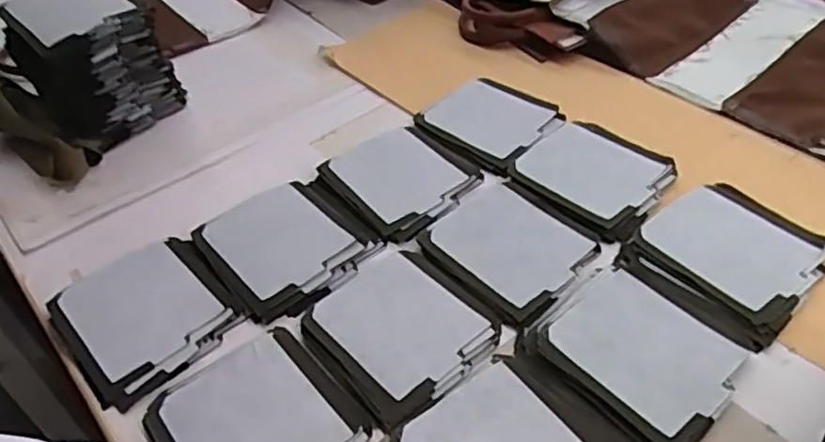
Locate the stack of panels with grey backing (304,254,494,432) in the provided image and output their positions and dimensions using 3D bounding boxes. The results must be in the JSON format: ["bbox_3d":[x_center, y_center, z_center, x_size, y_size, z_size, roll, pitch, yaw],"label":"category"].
[{"bbox_3d":[-0.014,0.093,0.572,0.132,0.007,0.146,-35,51,-26],"label":"stack of panels with grey backing"}]

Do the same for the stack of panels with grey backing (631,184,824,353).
[{"bbox_3d":[0.297,0.023,0.609,0.150,0.019,0.148,-31,50,-23],"label":"stack of panels with grey backing"}]

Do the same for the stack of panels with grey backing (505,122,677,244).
[{"bbox_3d":[0.193,-0.054,0.699,0.134,0.015,0.151,-33,50,-24],"label":"stack of panels with grey backing"}]

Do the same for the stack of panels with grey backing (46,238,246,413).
[{"bbox_3d":[-0.241,0.081,0.598,0.136,0.016,0.151,-34,51,-25],"label":"stack of panels with grey backing"}]

